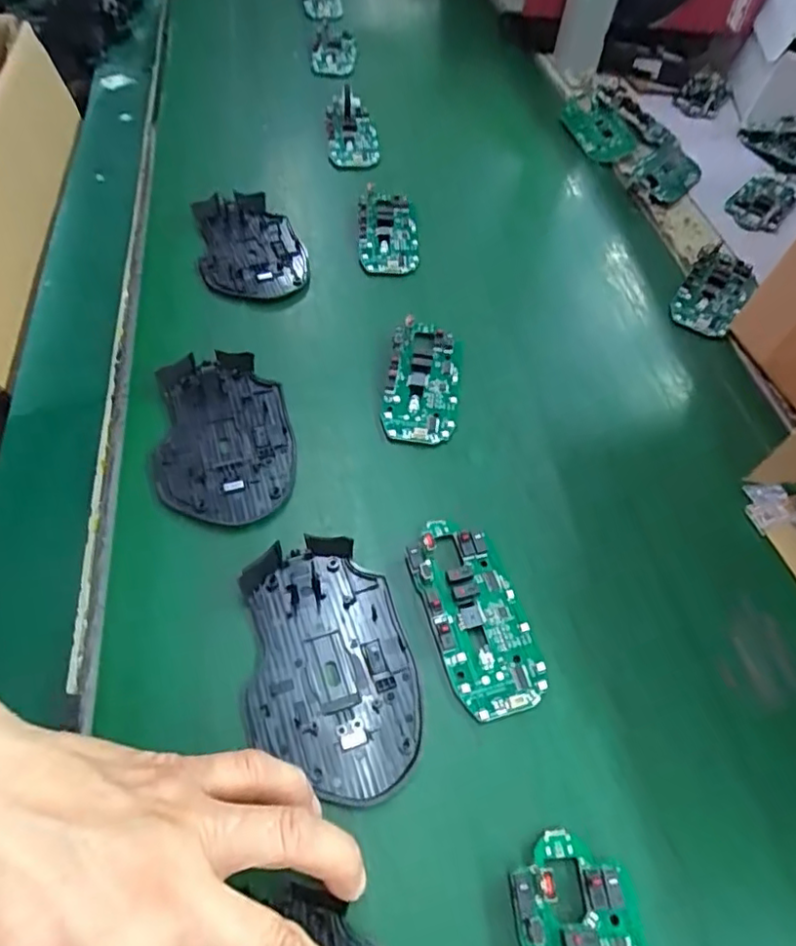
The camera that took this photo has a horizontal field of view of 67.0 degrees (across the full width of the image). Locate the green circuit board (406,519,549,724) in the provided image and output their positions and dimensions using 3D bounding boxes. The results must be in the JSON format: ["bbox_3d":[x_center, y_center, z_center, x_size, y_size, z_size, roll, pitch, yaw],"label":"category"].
[{"bbox_3d":[0.037,0.065,0.291,0.045,0.009,0.098,-15,59,-13],"label":"green circuit board"}]

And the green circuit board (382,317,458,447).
[{"bbox_3d":[0.015,-0.058,0.373,0.043,0.014,0.090,7,57,1],"label":"green circuit board"}]

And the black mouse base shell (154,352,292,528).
[{"bbox_3d":[-0.097,-0.022,0.336,0.071,0.014,0.107,-6,57,-7],"label":"black mouse base shell"}]

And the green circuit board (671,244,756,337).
[{"bbox_3d":[0.229,-0.130,0.436,0.045,0.015,0.083,29,60,15],"label":"green circuit board"}]

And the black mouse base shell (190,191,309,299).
[{"bbox_3d":[-0.107,-0.167,0.441,0.072,0.026,0.095,-10,58,-10],"label":"black mouse base shell"}]

